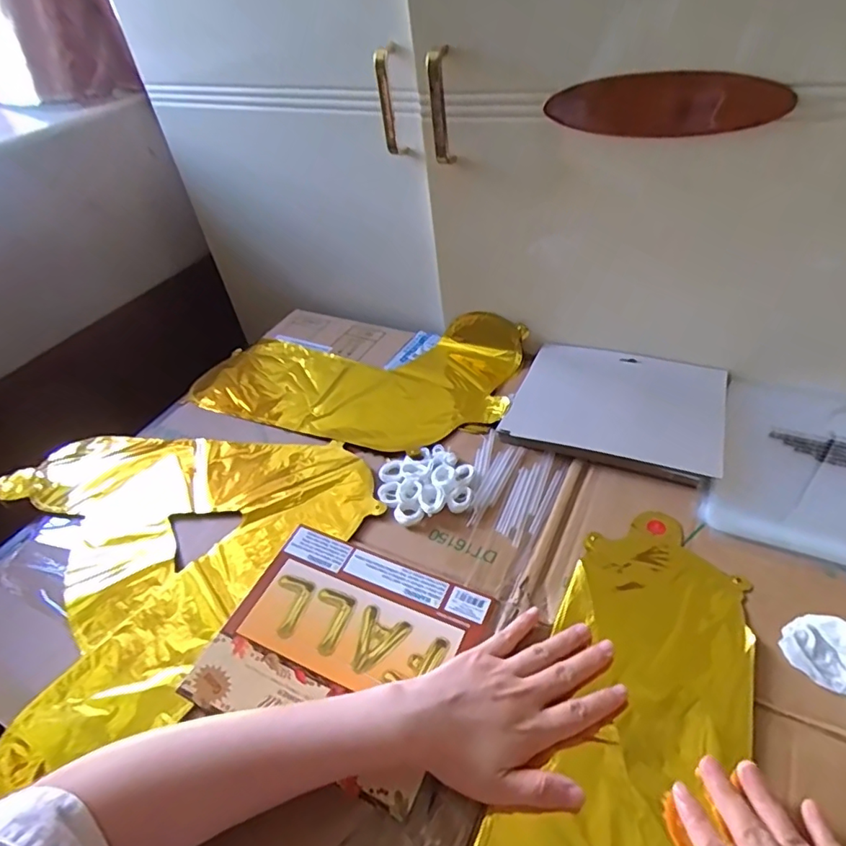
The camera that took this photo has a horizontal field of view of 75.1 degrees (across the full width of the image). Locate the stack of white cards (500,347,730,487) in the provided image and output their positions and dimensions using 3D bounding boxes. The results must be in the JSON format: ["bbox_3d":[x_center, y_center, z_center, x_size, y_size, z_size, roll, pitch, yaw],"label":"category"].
[{"bbox_3d":[0.202,-0.018,0.575,0.204,0.017,0.158,13,46,21],"label":"stack of white cards"}]

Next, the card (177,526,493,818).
[{"bbox_3d":[-0.062,0.171,0.424,0.189,0.005,0.156,15,49,22],"label":"card"}]

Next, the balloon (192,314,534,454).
[{"bbox_3d":[-0.086,-0.066,0.680,0.397,0.045,0.237,11,45,20],"label":"balloon"}]

